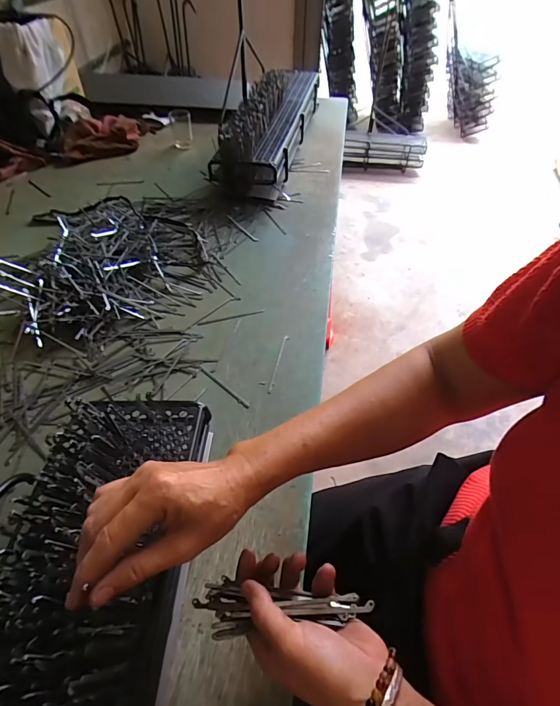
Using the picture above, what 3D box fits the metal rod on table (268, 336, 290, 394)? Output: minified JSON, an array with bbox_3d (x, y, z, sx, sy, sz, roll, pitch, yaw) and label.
[{"bbox_3d":[-0.002,0.013,0.564,0.007,0.007,0.109,10,51,9],"label":"metal rod on table"}]

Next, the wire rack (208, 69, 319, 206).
[{"bbox_3d":[-0.016,-0.592,0.991,0.150,0.124,0.600,9,50,8],"label":"wire rack"}]

